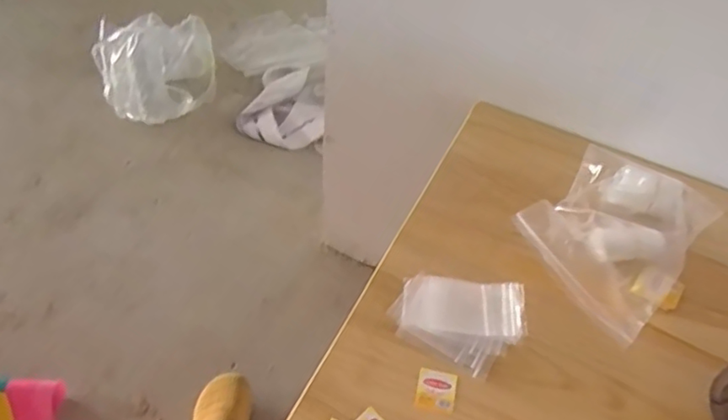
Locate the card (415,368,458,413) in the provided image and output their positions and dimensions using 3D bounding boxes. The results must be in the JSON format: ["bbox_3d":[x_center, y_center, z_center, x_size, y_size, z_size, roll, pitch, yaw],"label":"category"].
[{"bbox_3d":[0.076,0.187,0.608,0.040,0.004,0.042,12,50,5],"label":"card"}]

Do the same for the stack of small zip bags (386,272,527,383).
[{"bbox_3d":[0.104,0.118,0.649,0.139,0.013,0.109,15,50,7],"label":"stack of small zip bags"}]

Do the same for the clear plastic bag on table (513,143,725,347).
[{"bbox_3d":[0.314,0.016,0.725,0.180,0.049,0.253,38,56,24],"label":"clear plastic bag on table"}]

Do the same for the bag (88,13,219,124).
[{"bbox_3d":[-0.548,-0.371,1.530,0.308,0.197,0.228,-9,51,-13],"label":"bag"}]

